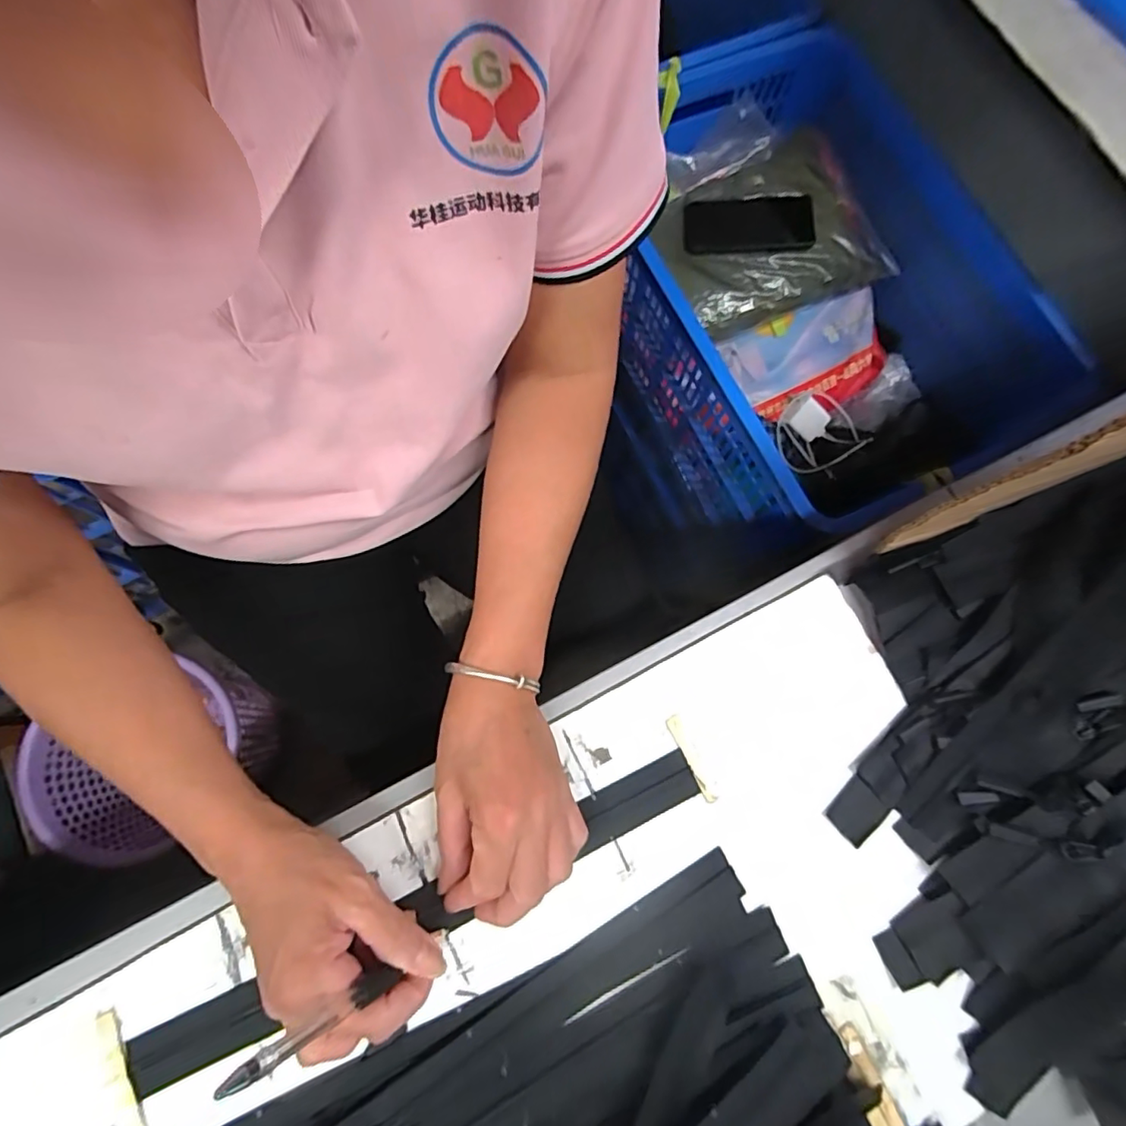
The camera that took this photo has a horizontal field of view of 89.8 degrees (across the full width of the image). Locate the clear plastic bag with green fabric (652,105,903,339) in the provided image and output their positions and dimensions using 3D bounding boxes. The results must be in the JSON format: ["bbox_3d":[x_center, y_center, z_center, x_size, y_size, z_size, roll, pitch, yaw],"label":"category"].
[{"bbox_3d":[0.269,-0.476,0.802,0.273,0.057,0.281,-25,85,1],"label":"clear plastic bag with green fabric"}]

